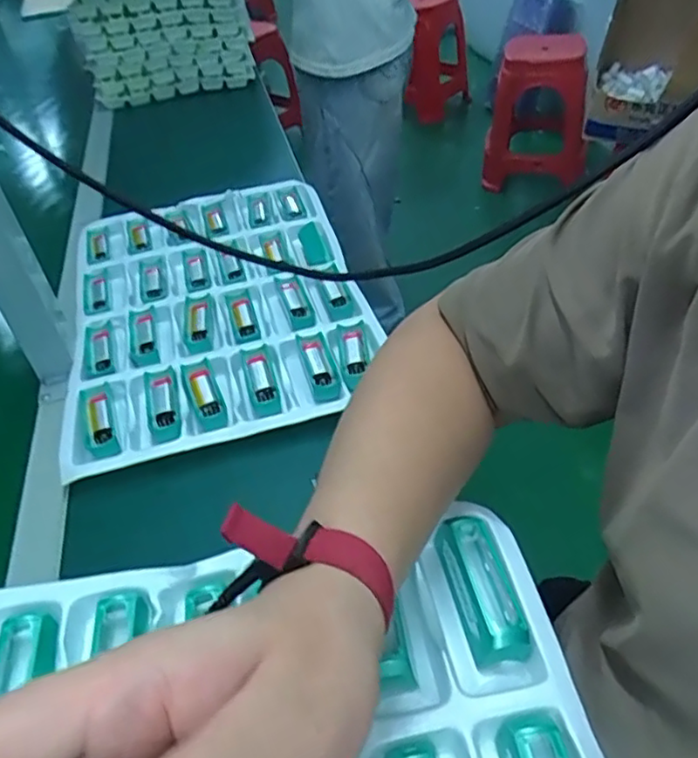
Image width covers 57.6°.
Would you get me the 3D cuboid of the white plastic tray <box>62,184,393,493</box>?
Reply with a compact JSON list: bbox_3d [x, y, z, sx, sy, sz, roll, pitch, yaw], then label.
[{"bbox_3d":[-0.153,-0.093,0.710,0.308,0.028,0.445,-15,44,-8],"label":"white plastic tray"}]

